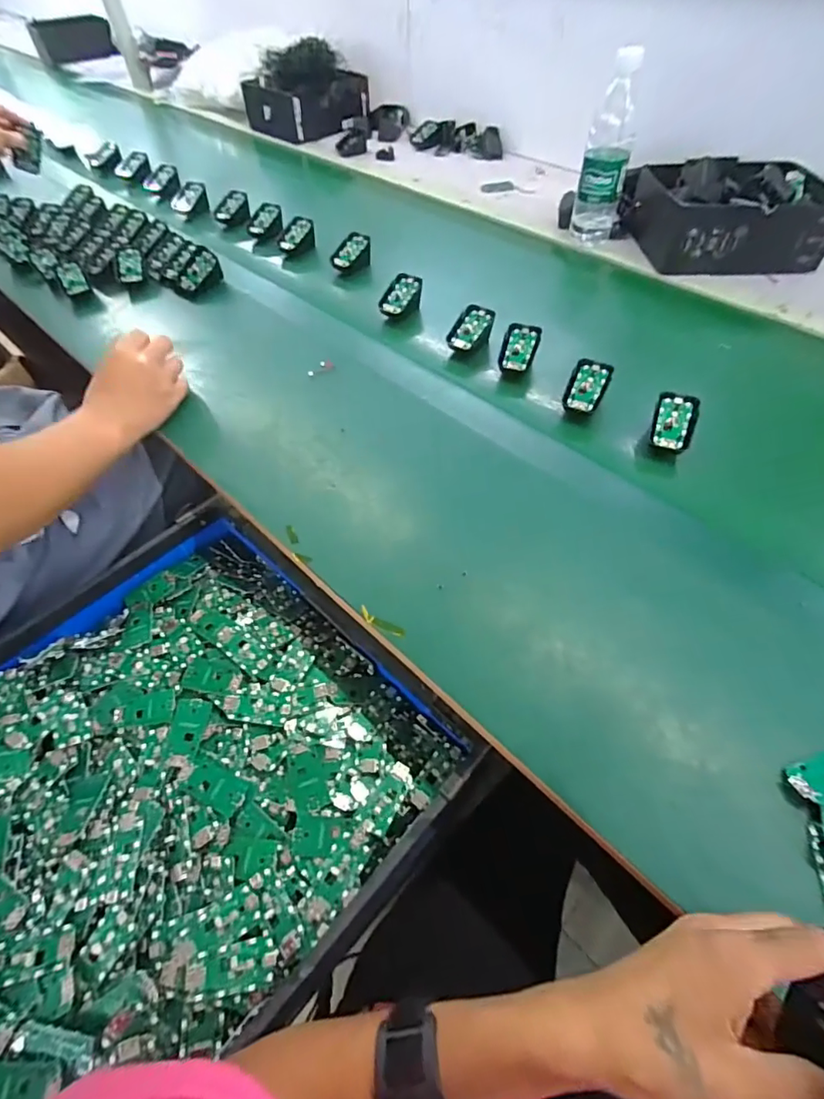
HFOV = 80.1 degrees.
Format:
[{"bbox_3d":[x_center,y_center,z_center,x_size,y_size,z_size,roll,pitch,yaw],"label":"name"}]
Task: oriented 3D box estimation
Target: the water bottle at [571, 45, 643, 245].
[{"bbox_3d":[0.293,-0.583,0.737,0.068,0.220,0.060,17,58,14],"label":"water bottle"}]

